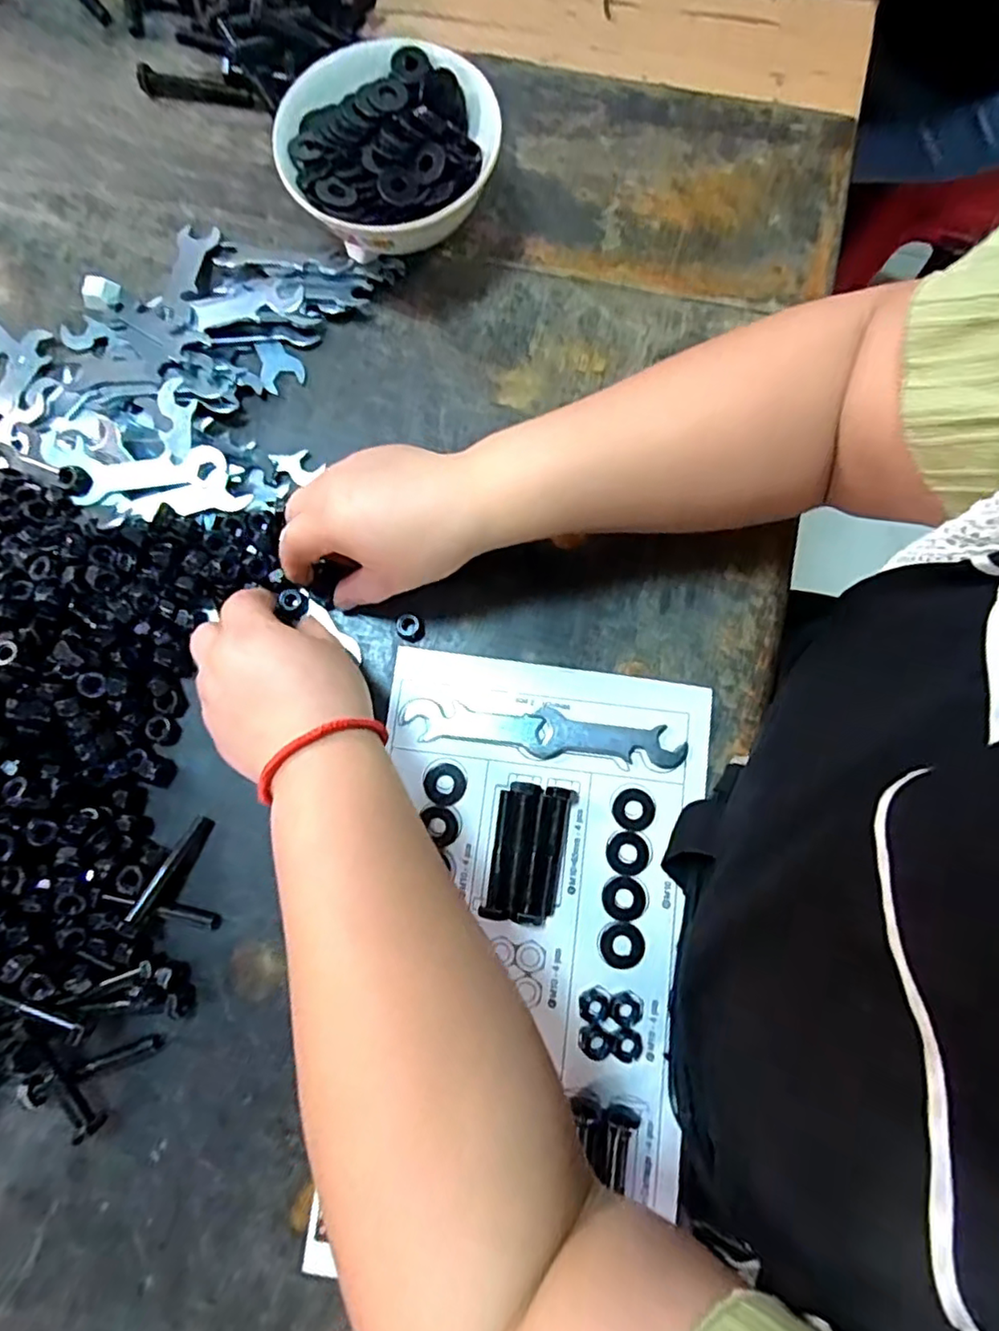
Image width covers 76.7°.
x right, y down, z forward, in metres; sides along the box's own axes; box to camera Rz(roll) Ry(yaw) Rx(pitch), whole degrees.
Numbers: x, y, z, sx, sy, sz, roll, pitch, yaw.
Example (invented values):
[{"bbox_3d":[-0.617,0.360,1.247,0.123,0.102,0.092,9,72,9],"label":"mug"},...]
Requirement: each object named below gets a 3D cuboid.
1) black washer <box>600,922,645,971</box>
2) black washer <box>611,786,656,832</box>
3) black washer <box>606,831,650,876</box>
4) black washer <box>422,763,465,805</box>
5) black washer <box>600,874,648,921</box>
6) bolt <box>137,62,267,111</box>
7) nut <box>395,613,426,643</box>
[{"bbox_3d":[0.069,0.157,0.353,0.024,0.004,0.024,18,81,4],"label":"black washer"},{"bbox_3d":[0.079,0.084,0.367,0.024,0.004,0.023,0,80,1],"label":"black washer"},{"bbox_3d":[0.074,0.108,0.362,0.024,0.004,0.023,0,80,1],"label":"black washer"},{"bbox_3d":[-0.032,0.070,0.373,0.024,0.004,0.024,18,80,4],"label":"black washer"},{"bbox_3d":[0.071,0.133,0.359,0.025,0.004,0.023,19,81,4],"label":"black washer"},{"bbox_3d":[-0.219,-0.425,0.463,0.091,0.014,0.015,10,80,3],"label":"bolt"},{"bbox_3d":[-0.056,-0.023,0.393,0.018,0.009,0.015,30,82,6],"label":"nut"}]

